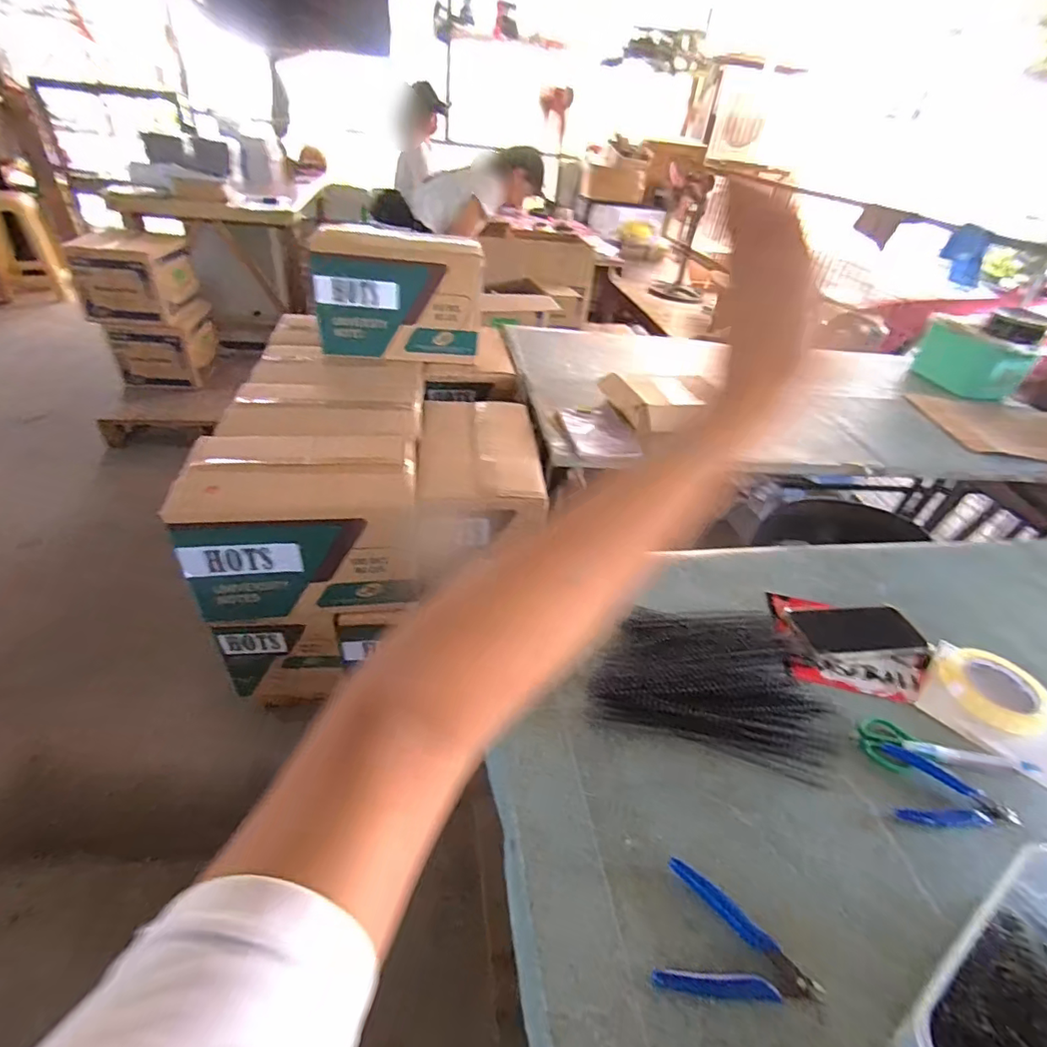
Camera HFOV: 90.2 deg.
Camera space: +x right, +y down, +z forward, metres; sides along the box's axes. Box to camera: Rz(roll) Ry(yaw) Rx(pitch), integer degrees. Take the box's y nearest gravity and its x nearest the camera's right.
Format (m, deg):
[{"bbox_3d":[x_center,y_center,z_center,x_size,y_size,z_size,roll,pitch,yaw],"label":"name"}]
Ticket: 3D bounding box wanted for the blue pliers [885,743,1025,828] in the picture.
[{"bbox_3d":[0.419,0.268,0.507,0.116,0.013,0.072,16,39,10],"label":"blue pliers"}]

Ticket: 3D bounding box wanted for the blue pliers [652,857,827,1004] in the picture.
[{"bbox_3d":[0.163,0.323,0.392,0.114,0.006,0.087,20,40,15],"label":"blue pliers"}]

